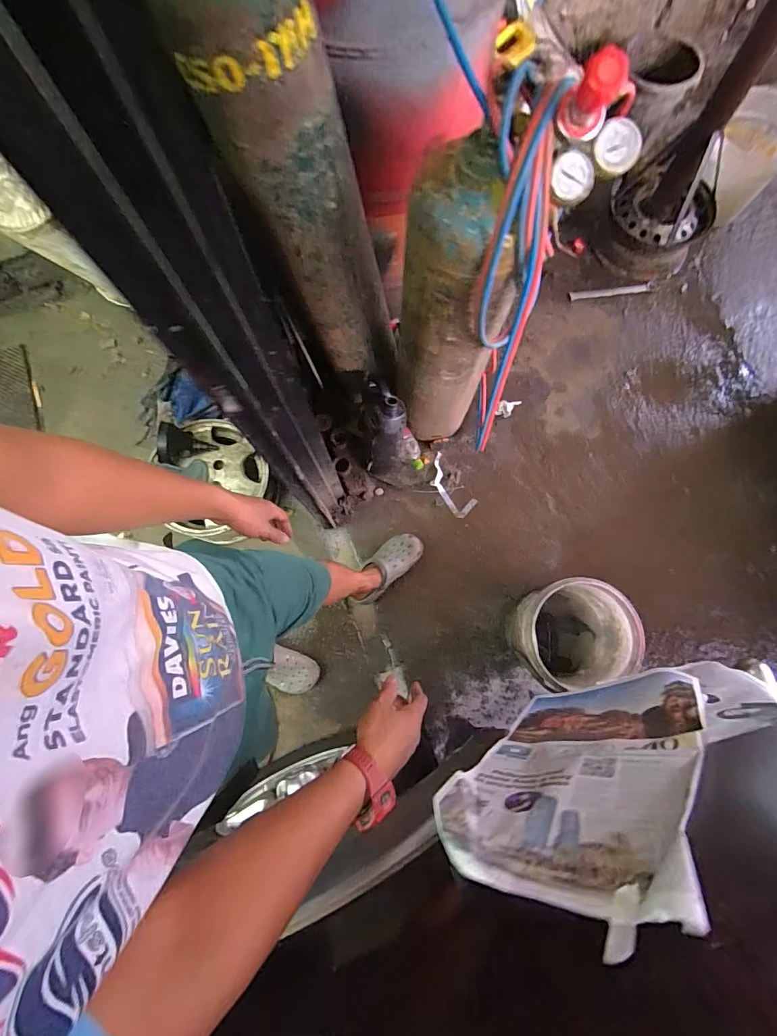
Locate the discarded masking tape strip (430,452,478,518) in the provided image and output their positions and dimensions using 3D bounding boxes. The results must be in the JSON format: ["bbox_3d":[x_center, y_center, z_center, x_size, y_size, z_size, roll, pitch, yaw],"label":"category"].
[{"bbox_3d":[0.216,-0.113,1.494,0.099,0.017,0.233,-33,94,-5],"label":"discarded masking tape strip"}]

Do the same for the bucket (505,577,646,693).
[{"bbox_3d":[0.522,0.335,1.256,0.312,0.296,0.281,-20,80,-3],"label":"bucket"}]

